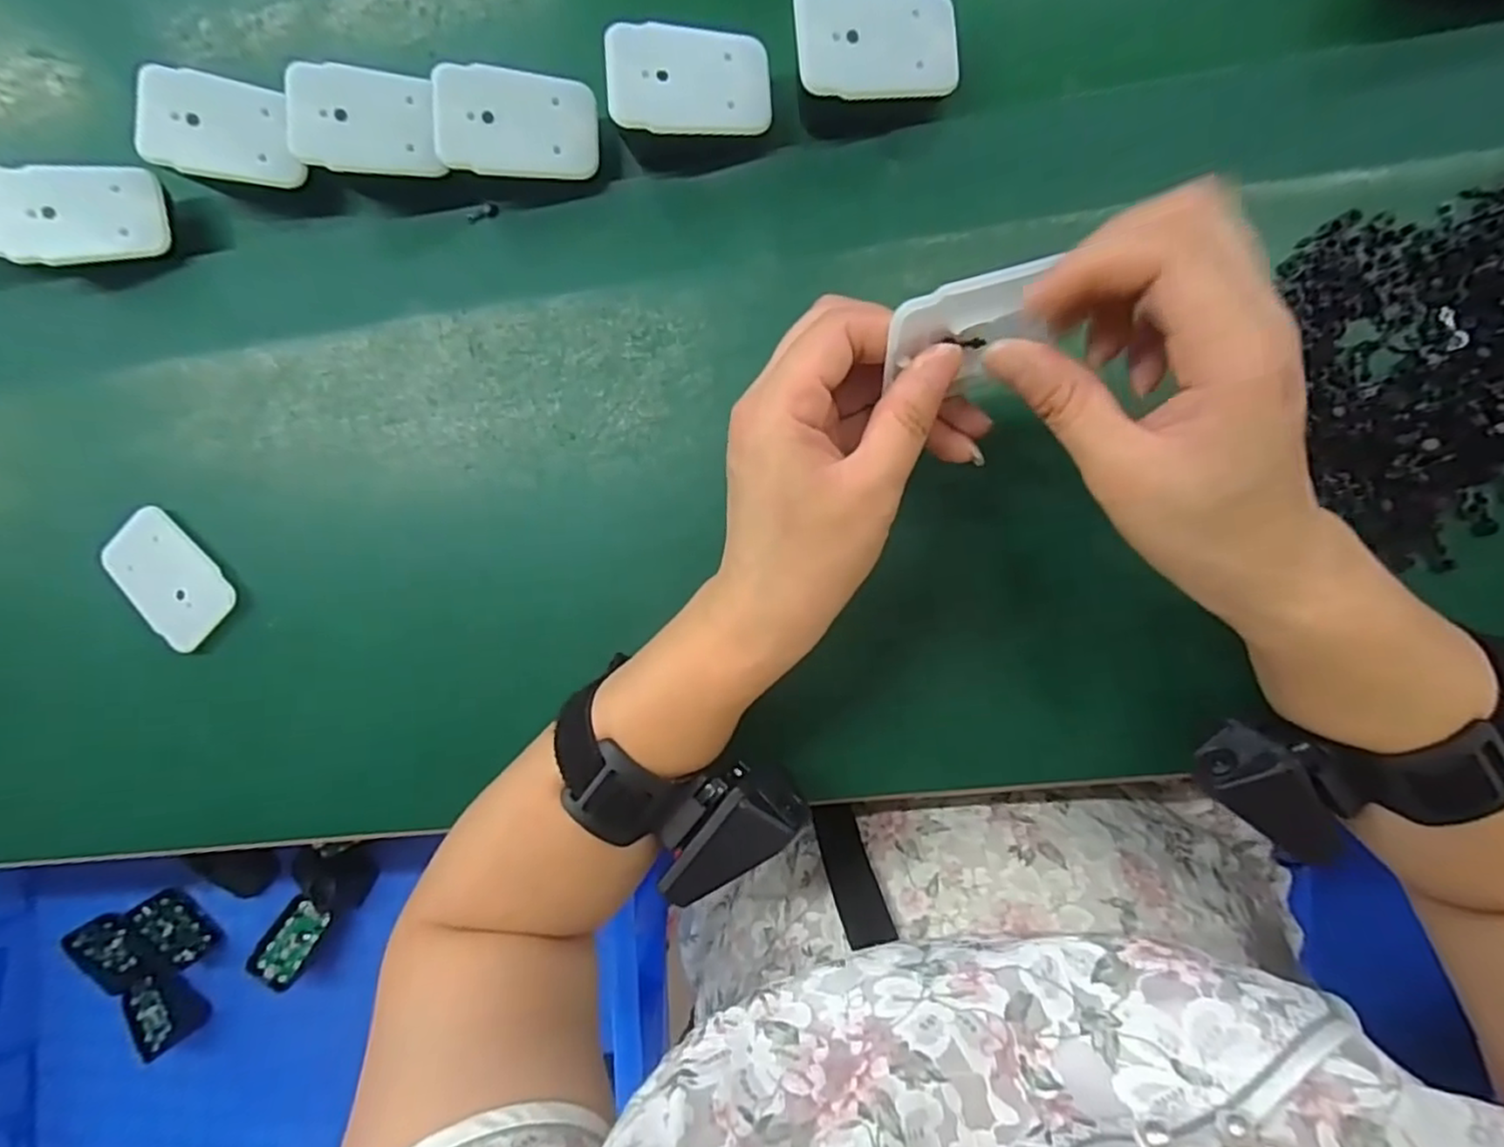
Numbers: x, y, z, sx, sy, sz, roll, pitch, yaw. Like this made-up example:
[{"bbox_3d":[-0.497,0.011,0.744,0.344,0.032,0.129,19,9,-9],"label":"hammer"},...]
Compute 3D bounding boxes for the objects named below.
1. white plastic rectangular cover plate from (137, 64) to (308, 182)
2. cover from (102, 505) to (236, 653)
[{"bbox_3d":[-0.242,-0.205,0.313,0.065,0.008,0.044,4,93,-16],"label":"white plastic rectangular cover plate"},{"bbox_3d":[-0.291,0.003,0.341,0.041,0.012,0.065,-42,86,4],"label":"cover"}]

